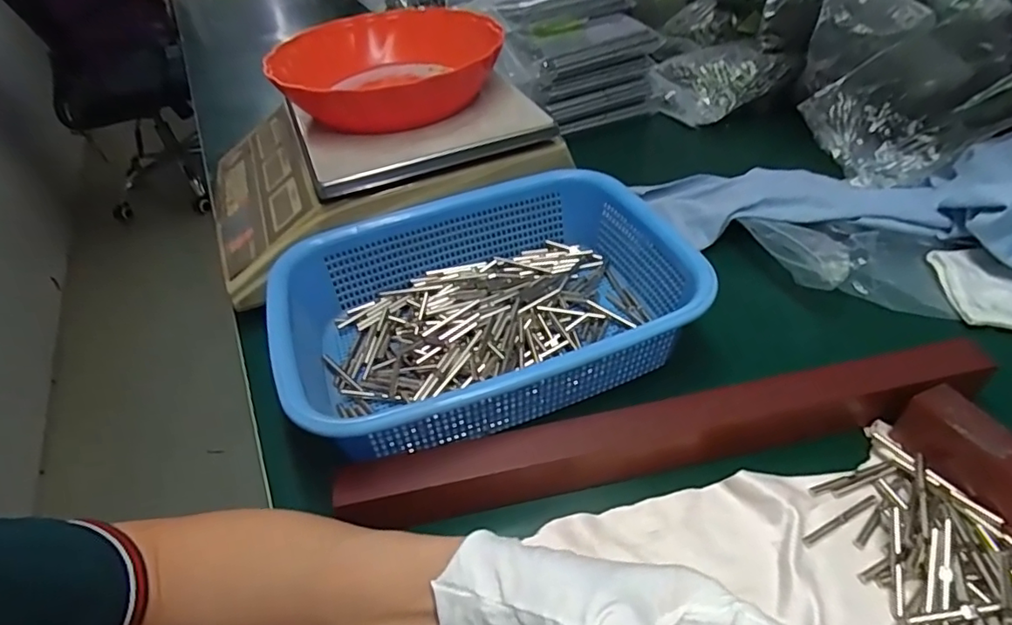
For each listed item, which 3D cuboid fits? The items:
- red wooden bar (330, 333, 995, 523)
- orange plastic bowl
[{"bbox_3d":[0.099,0.075,0.336,0.383,0.044,0.033,-12,44,-3],"label":"red wooden bar"},{"bbox_3d":[-0.105,-0.225,0.517,0.204,0.051,0.194,-5,44,5],"label":"orange plastic bowl"}]

